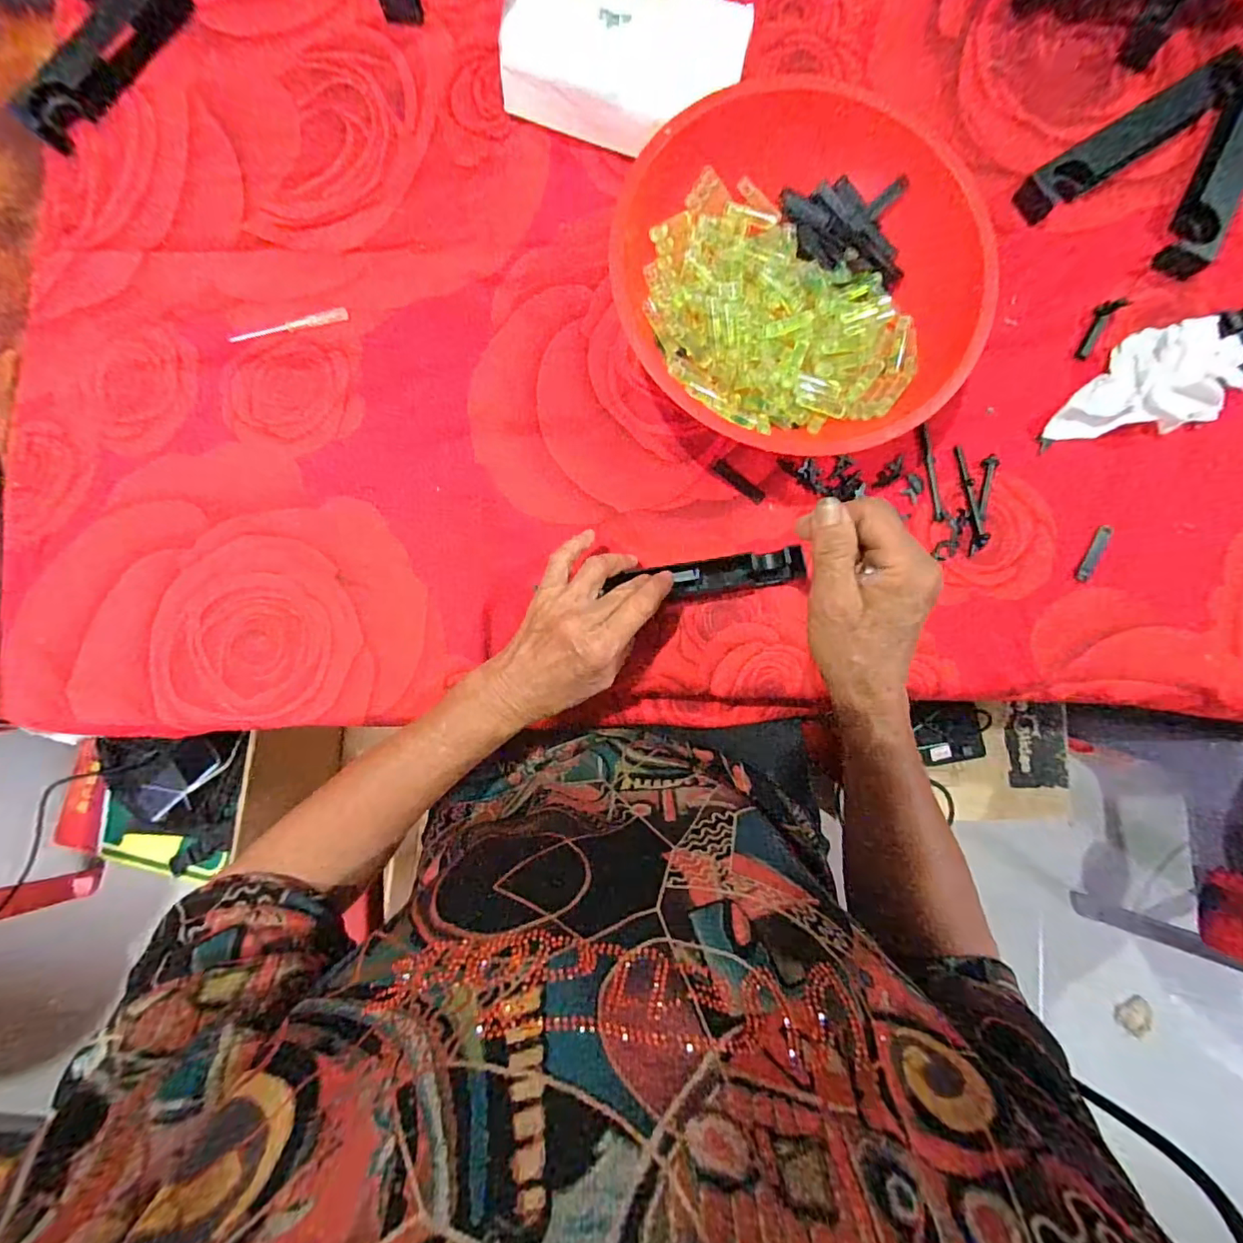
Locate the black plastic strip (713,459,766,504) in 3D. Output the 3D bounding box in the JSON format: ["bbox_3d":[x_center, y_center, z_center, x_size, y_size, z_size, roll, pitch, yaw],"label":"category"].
[{"bbox_3d":[0.091,-0.109,0.419,0.047,0.004,0.011,39,86,1],"label":"black plastic strip"}]

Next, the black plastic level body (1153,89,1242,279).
[{"bbox_3d":[0.464,-0.342,0.415,0.036,0.024,0.159,25,86,0],"label":"black plastic level body"}]

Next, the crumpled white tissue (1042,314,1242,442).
[{"bbox_3d":[0.383,-0.175,0.401,0.118,0.045,0.076,-18,87,-2],"label":"crumpled white tissue"}]

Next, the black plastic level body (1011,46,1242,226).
[{"bbox_3d":[0.400,-0.378,0.418,0.195,0.034,0.032,-32,88,-3],"label":"black plastic level body"}]

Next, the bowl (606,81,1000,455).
[{"bbox_3d":[0.122,-0.236,0.387,0.249,0.075,0.240,25,86,0],"label":"bowl"}]

